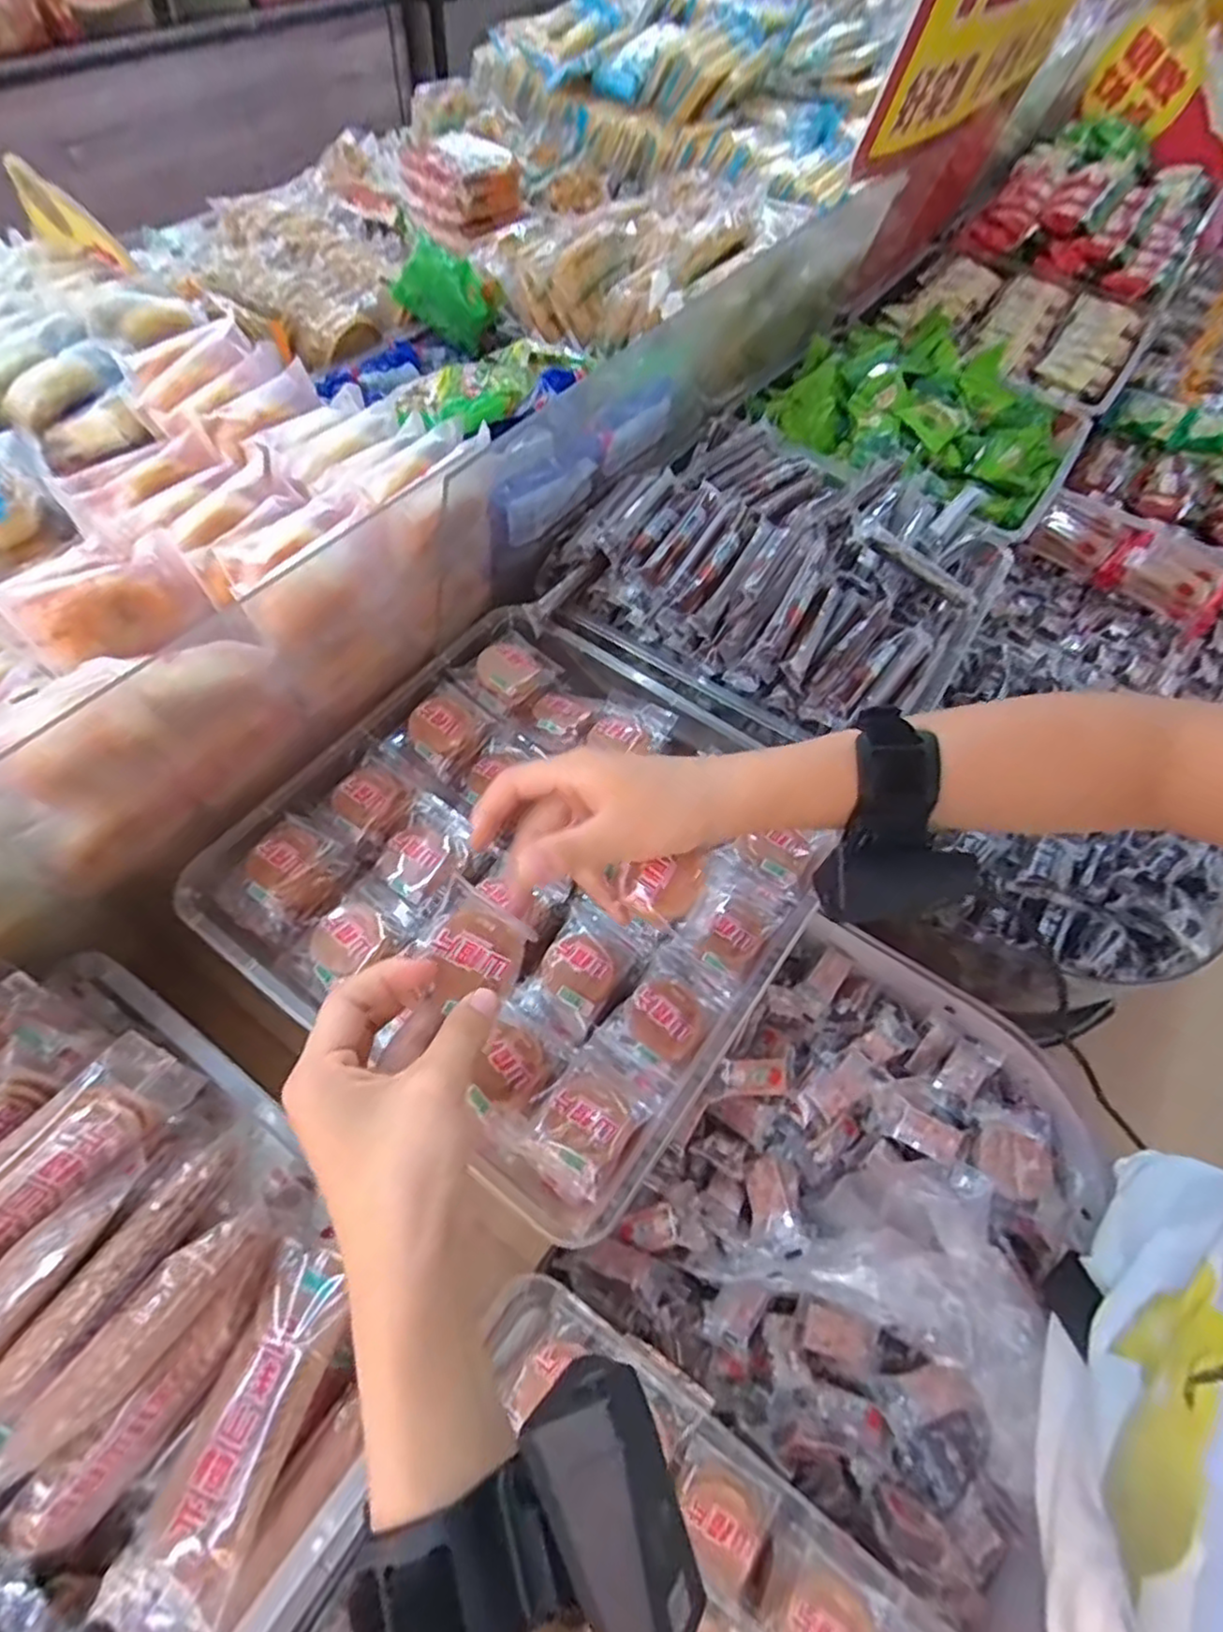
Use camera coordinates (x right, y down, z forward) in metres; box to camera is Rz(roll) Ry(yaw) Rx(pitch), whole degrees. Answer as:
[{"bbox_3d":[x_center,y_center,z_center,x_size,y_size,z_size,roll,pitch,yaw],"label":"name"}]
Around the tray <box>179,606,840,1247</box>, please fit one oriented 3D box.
[{"bbox_3d":[-0.043,0.027,0.433,0.301,0.042,0.301,33,63,14],"label":"tray"}]

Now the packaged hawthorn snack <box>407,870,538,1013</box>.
[{"bbox_3d":[-0.060,0.060,0.303,0.045,0.004,0.050,33,70,-14],"label":"packaged hawthorn snack"}]

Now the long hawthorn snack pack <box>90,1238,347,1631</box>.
[{"bbox_3d":[-0.151,0.253,0.285,0.044,0.019,0.130,21,60,8],"label":"long hawthorn snack pack"}]

